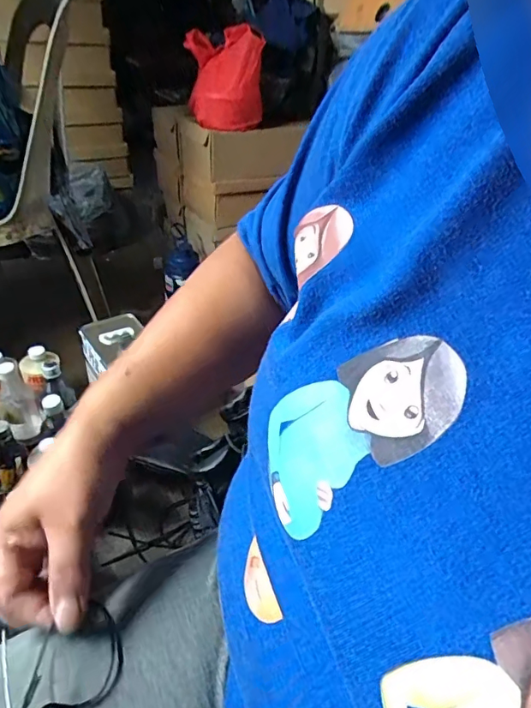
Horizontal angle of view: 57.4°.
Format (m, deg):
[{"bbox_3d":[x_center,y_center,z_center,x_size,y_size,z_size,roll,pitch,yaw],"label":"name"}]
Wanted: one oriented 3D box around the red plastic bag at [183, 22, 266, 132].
[{"bbox_3d":[-0.082,-0.573,1.009,0.152,0.175,0.100,1,38,-7],"label":"red plastic bag"}]

